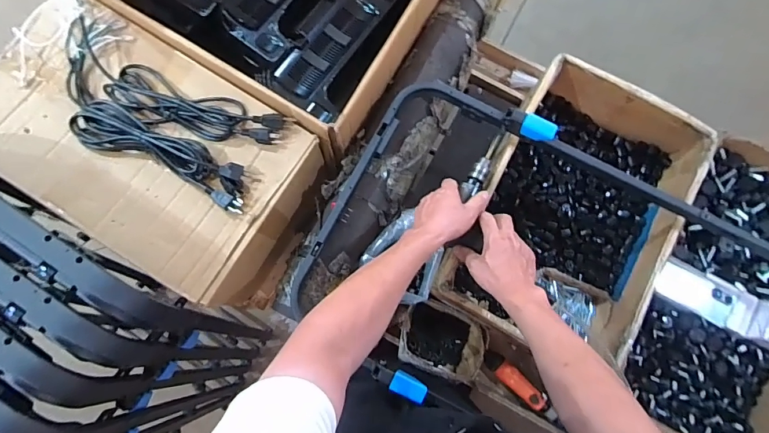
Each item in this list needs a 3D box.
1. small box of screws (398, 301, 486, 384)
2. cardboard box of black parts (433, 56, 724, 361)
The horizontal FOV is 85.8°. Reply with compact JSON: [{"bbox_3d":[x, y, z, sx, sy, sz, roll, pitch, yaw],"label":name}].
[{"bbox_3d":[0.118,0.258,0.851,0.168,0.085,0.142,20,81,3],"label":"small box of screws"},{"bbox_3d":[0.359,-0.006,0.821,0.342,0.156,0.522,28,82,4],"label":"cardboard box of black parts"}]

